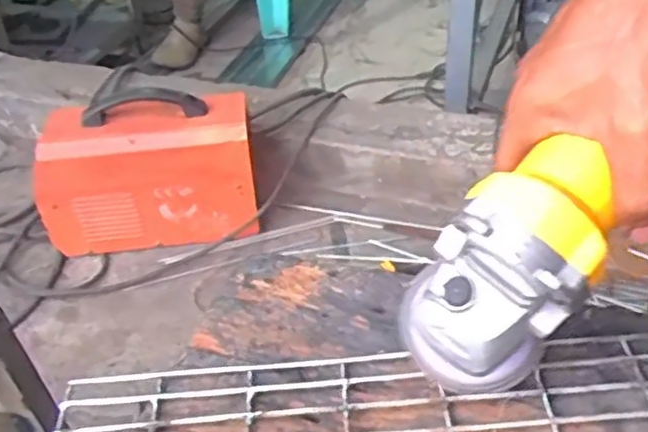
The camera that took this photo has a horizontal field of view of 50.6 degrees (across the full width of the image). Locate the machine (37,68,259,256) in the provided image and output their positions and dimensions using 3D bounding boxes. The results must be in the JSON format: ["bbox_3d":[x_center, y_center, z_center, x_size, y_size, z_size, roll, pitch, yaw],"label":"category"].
[{"bbox_3d":[-0.275,-0.076,1.084,0.331,0.228,0.117,-7,39,-3],"label":"machine"}]

